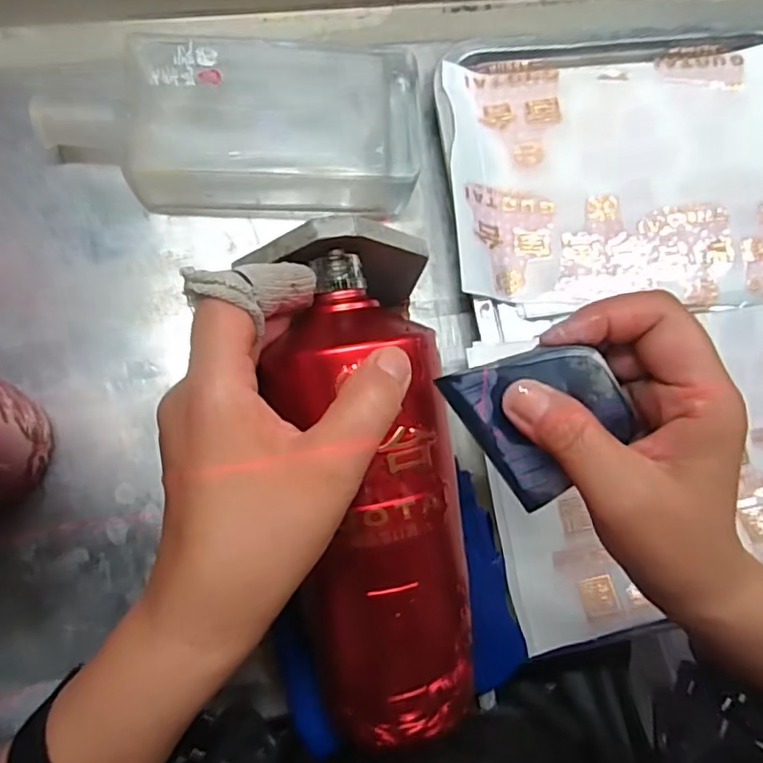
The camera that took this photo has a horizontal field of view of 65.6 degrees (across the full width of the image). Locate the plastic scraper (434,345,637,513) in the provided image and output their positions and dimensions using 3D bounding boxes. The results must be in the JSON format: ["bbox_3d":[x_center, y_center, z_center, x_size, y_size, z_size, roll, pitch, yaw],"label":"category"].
[{"bbox_3d":[0.067,0.016,0.238,0.059,0.004,0.072,-29,111,23],"label":"plastic scraper"}]

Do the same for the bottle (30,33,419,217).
[{"bbox_3d":[-0.085,-0.154,0.365,0.223,0.042,0.096,-4,86,-8],"label":"bottle"}]

